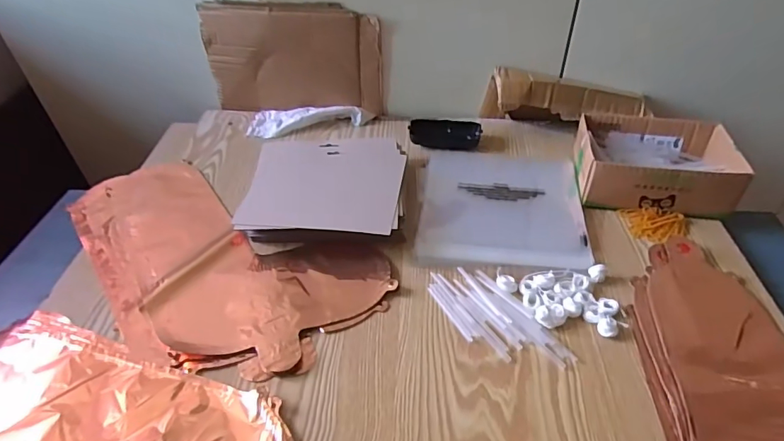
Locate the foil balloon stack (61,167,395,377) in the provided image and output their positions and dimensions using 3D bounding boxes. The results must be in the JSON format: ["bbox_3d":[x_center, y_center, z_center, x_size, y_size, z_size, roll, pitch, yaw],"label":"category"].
[{"bbox_3d":[-0.233,0.041,0.570,0.443,0.012,0.226,23,48,25],"label":"foil balloon stack"}]

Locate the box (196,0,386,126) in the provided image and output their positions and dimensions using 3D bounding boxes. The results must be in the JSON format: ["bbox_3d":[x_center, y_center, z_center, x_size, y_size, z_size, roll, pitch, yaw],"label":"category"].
[{"bbox_3d":[-0.155,-0.254,0.756,0.275,0.171,0.027,5,43,8],"label":"box"}]

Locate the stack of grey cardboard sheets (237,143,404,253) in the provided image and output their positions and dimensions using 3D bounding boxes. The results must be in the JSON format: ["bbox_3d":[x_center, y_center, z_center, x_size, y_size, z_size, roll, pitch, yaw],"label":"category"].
[{"bbox_3d":[-0.083,-0.042,0.623,0.194,0.041,0.186,1,42,3],"label":"stack of grey cardboard sheets"}]

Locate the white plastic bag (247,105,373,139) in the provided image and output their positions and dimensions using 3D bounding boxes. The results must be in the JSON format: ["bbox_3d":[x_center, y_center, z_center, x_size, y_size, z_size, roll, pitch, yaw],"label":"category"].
[{"bbox_3d":[-0.135,-0.167,0.778,0.198,0.023,0.072,-1,42,2],"label":"white plastic bag"}]

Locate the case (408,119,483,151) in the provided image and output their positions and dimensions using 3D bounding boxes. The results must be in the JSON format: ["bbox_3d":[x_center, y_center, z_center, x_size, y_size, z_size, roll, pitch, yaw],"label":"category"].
[{"bbox_3d":[0.083,-0.135,0.742,0.108,0.028,0.047,3,43,6],"label":"case"}]

